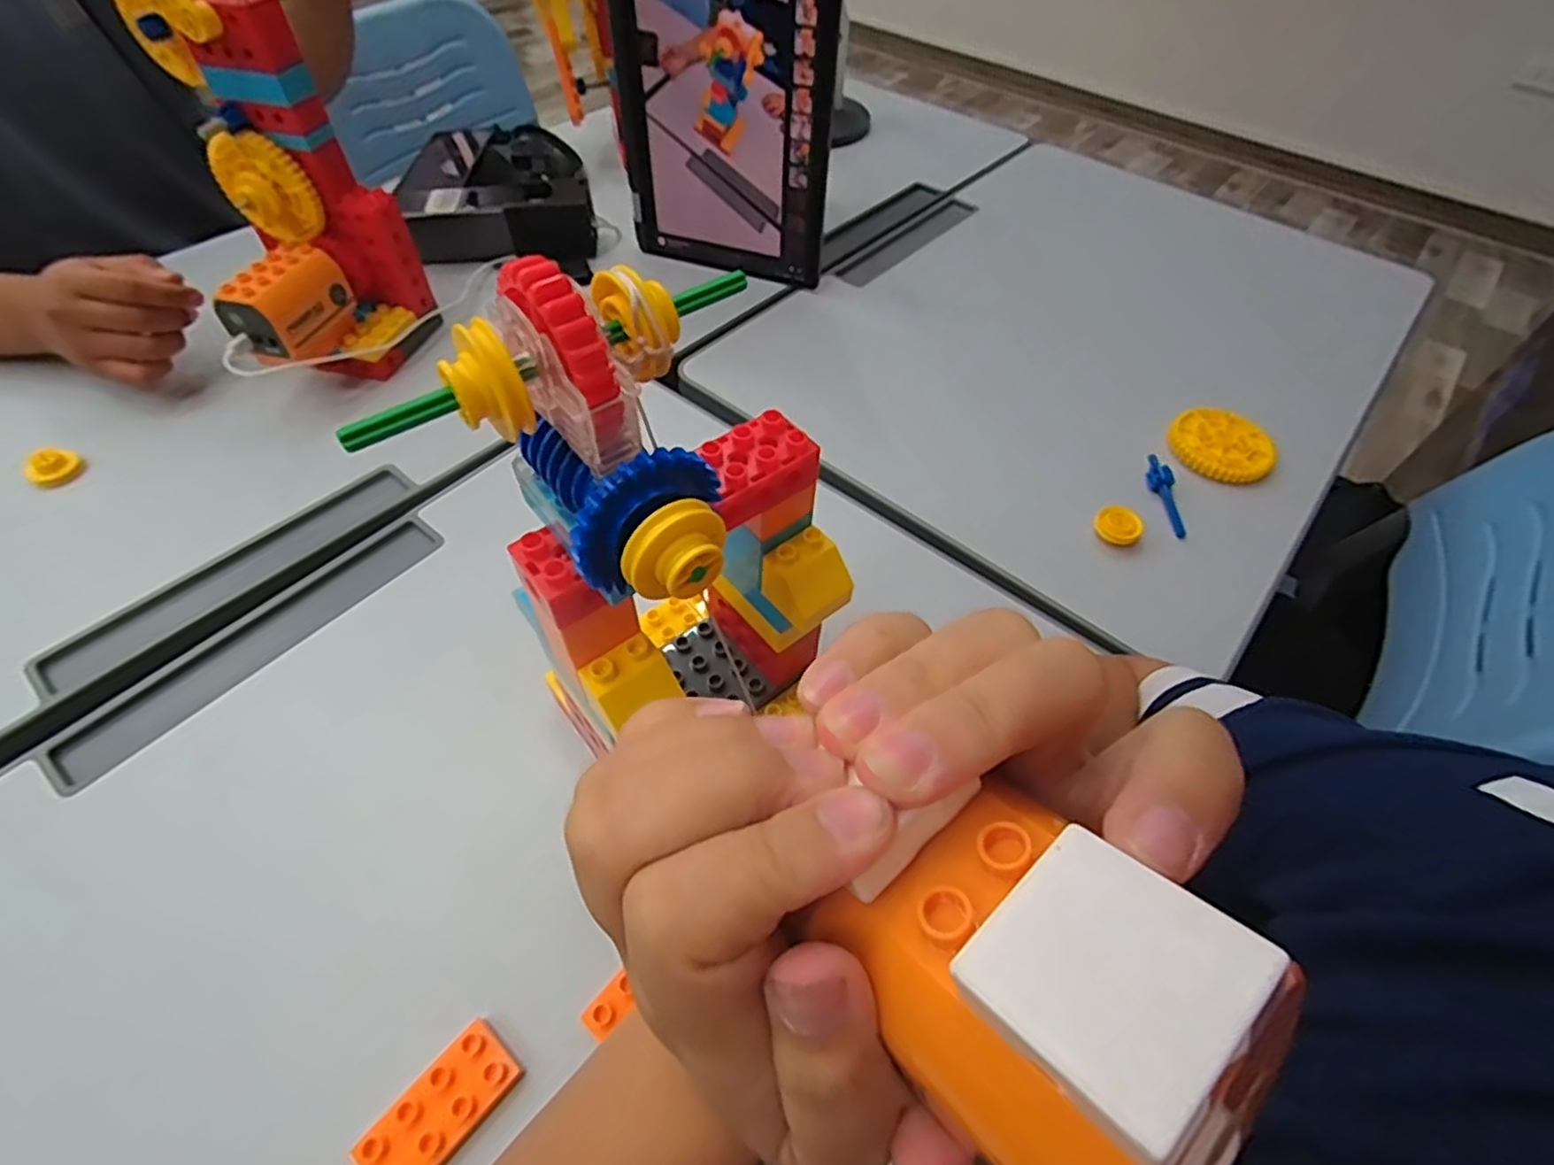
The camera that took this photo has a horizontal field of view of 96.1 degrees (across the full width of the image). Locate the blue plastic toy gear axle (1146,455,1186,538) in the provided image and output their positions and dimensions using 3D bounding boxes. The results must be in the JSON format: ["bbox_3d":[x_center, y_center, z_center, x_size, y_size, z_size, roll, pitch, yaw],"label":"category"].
[{"bbox_3d":[0.303,-0.069,0.540,0.010,0.024,0.081,0,53,-3],"label":"blue plastic toy gear axle"}]

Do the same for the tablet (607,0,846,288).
[{"bbox_3d":[-0.049,-0.421,0.614,0.202,0.316,0.013,16,54,9],"label":"tablet"}]

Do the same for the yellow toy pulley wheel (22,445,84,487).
[{"bbox_3d":[-0.544,-0.088,0.524,0.026,0.017,0.033,32,58,19],"label":"yellow toy pulley wheel"}]

